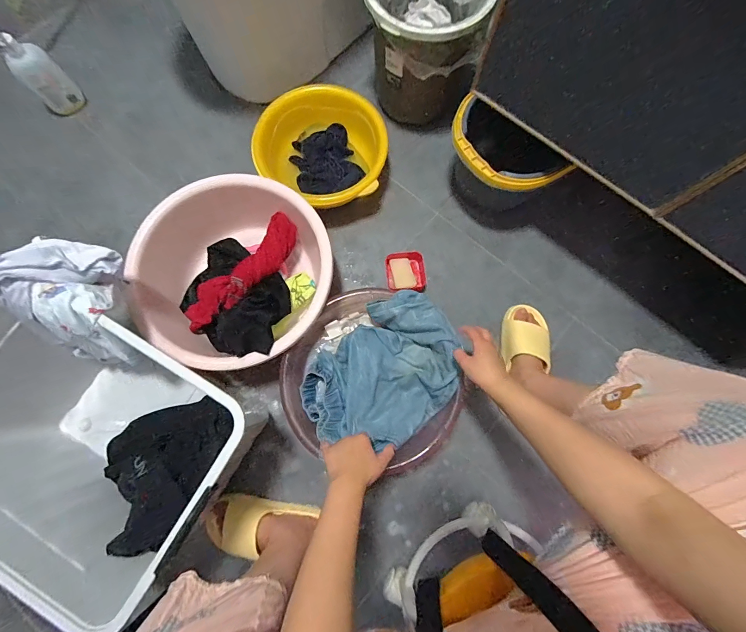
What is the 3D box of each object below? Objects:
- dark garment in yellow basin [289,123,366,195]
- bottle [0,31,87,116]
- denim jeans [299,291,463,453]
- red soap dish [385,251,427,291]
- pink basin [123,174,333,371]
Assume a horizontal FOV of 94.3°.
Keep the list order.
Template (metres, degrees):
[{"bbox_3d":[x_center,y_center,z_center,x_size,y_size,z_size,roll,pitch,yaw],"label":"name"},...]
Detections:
[{"bbox_3d":[-0.122,-0.385,0.874,0.163,0.043,0.171,-26,79,-7],"label":"dark garment in yellow basin"},{"bbox_3d":[-0.811,-0.589,0.839,0.082,0.209,0.094,42,80,7],"label":"bottle"},{"bbox_3d":[0.022,0.118,0.668,0.309,0.079,0.227,-42,81,-8],"label":"denim jeans"},{"bbox_3d":[0.077,-0.101,0.810,0.090,0.030,0.093,-7,78,-3],"label":"red soap dish"},{"bbox_3d":[-0.276,-0.083,0.732,0.372,0.202,0.371,0,77,-2],"label":"pink basin"}]

